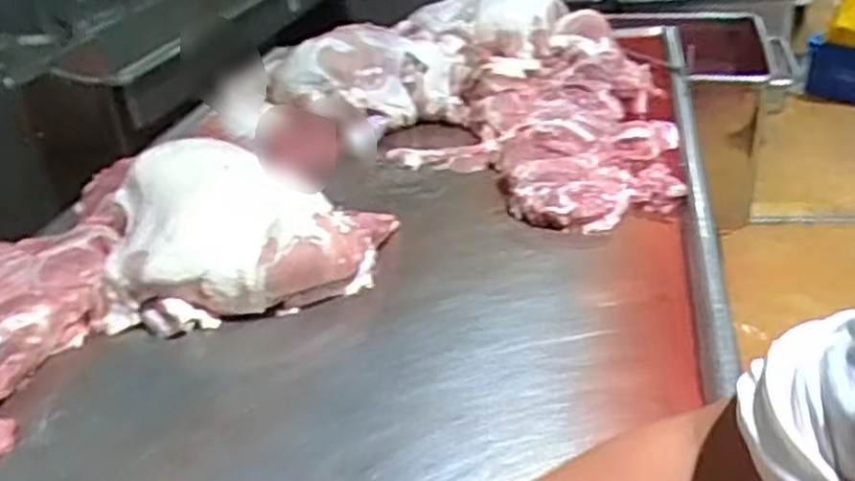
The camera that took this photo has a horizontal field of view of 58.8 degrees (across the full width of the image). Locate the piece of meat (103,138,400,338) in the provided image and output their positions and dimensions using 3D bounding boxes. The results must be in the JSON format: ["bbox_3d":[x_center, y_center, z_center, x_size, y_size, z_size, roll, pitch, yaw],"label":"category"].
[{"bbox_3d":[-0.263,-0.017,1.120,0.402,0.167,0.261,-9,29,-3],"label":"piece of meat"}]

